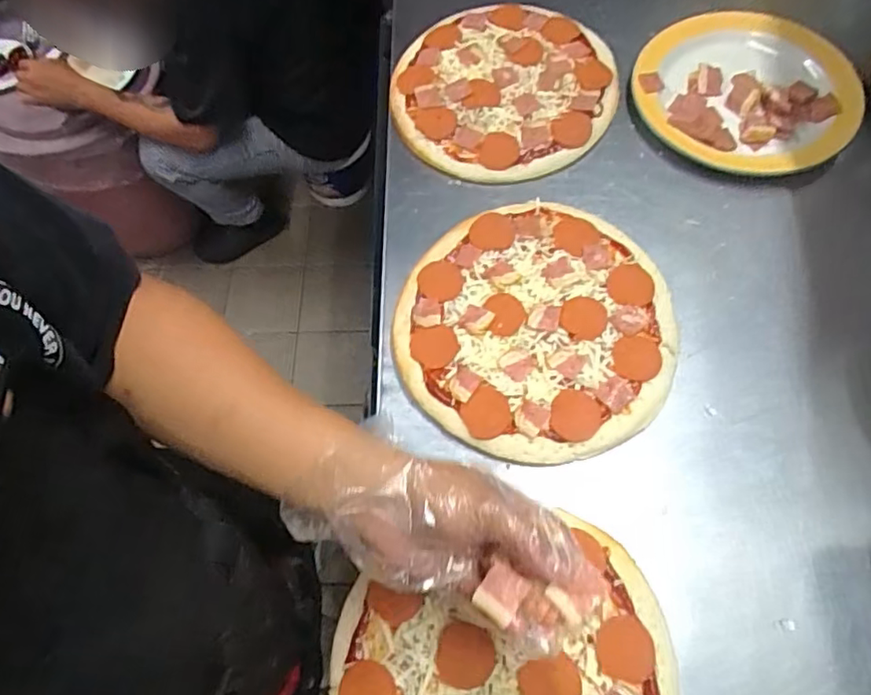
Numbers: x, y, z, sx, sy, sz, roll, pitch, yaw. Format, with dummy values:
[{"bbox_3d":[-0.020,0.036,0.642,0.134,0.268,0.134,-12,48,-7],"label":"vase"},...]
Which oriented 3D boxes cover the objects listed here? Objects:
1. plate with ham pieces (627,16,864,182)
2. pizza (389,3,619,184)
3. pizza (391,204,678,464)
[{"bbox_3d":[0.349,-0.297,0.674,0.230,0.029,0.217,0,66,1],"label":"plate with ham pieces"},{"bbox_3d":[0.079,-0.303,0.686,0.242,0.023,0.249,14,67,7],"label":"pizza"},{"bbox_3d":[0.098,-0.023,0.564,0.244,0.023,0.258,0,66,1],"label":"pizza"}]

